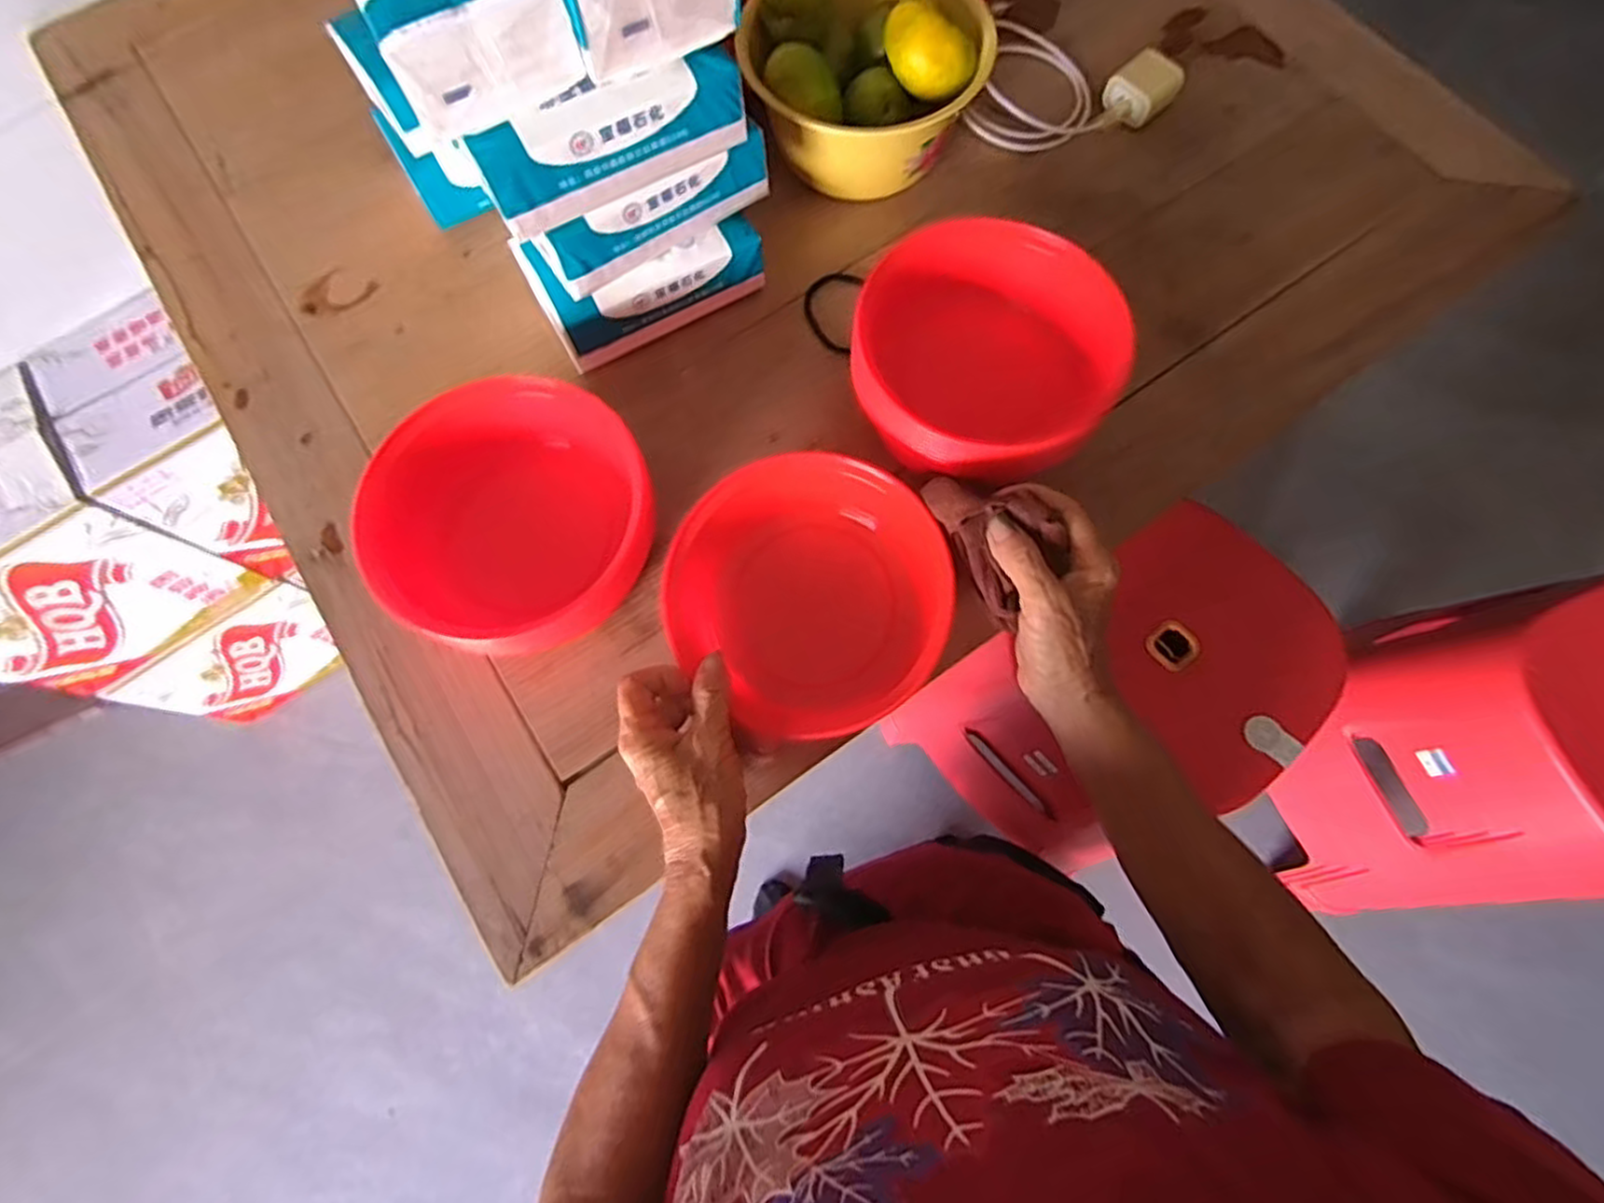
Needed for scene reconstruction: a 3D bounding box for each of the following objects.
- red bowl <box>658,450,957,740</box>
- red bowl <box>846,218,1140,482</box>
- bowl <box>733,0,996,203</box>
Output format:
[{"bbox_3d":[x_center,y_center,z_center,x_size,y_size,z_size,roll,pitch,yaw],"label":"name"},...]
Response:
[{"bbox_3d":[0.003,-0.002,0.455,0.166,0.060,0.164,-1,73,2],"label":"red bowl"},{"bbox_3d":[0.120,-0.158,0.474,0.168,0.054,0.160,-1,73,2],"label":"red bowl"},{"bbox_3d":[0.049,-0.396,0.564,0.180,0.106,0.143,-15,73,-3],"label":"bowl"}]

